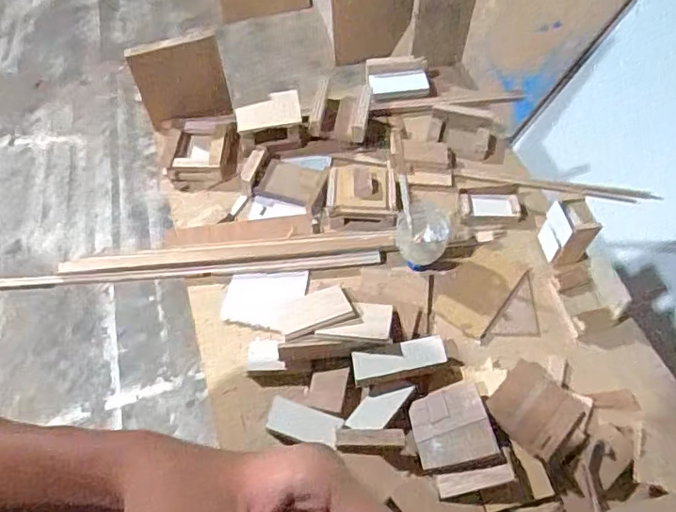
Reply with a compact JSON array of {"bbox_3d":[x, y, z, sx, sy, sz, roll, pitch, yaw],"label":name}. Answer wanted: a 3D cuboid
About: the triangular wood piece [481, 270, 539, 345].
[{"bbox_3d":[0.232,0.077,0.696,0.053,0.008,0.113,35,64,21],"label":"triangular wood piece"}]

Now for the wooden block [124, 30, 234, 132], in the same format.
[{"bbox_3d":[-0.237,-0.261,0.826,0.143,0.138,0.021,-3,54,7],"label":"wooden block"}]

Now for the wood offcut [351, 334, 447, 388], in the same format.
[{"bbox_3d":[0.070,0.118,0.639,0.108,0.025,0.040,-12,57,-7],"label":"wood offcut"}]

